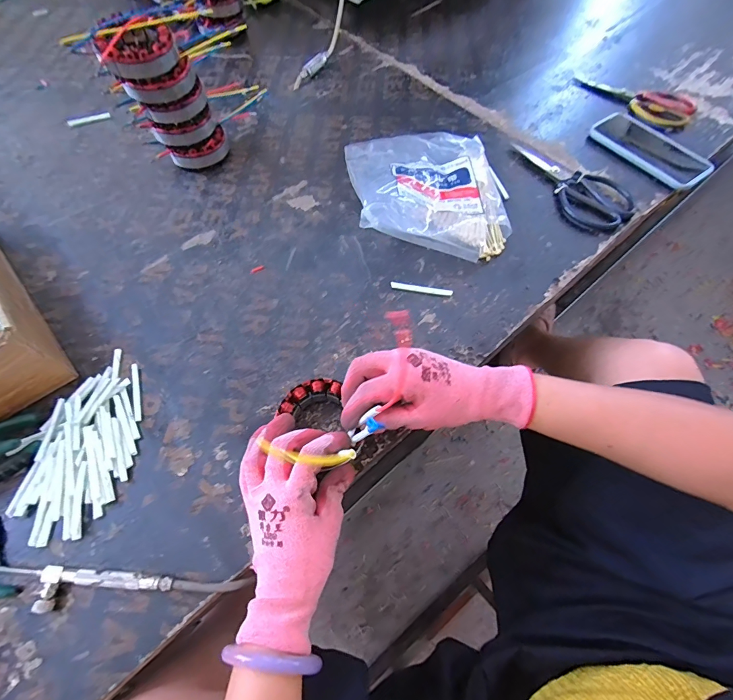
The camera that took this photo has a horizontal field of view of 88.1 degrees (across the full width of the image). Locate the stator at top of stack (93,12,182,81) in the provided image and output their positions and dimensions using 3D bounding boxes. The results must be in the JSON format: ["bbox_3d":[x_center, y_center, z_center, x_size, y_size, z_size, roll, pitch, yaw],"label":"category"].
[{"bbox_3d":[-0.271,-0.360,0.448,0.084,0.037,0.072,-26,66,-13],"label":"stator at top of stack"}]

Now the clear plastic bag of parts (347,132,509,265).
[{"bbox_3d":[0.083,-0.232,0.508,0.197,0.070,0.250,-4,62,-3],"label":"clear plastic bag of parts"}]

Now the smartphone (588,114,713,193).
[{"bbox_3d":[0.428,-0.306,0.569,0.093,0.015,0.171,-30,66,-16],"label":"smartphone"}]

